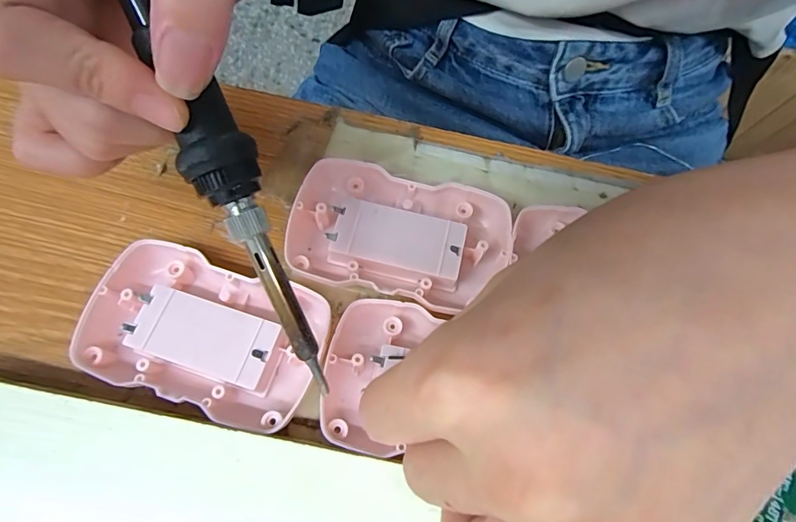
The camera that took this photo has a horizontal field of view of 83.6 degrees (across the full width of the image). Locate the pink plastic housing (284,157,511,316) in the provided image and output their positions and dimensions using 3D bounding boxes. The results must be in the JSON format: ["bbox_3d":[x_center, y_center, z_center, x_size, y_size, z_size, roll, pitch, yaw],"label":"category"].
[{"bbox_3d":[-0.001,-0.011,0.187,0.090,0.017,0.053,13,68,4],"label":"pink plastic housing"}]

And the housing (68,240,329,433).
[{"bbox_3d":[-0.073,0.026,0.171,0.083,0.015,0.055,17,68,5],"label":"housing"}]

